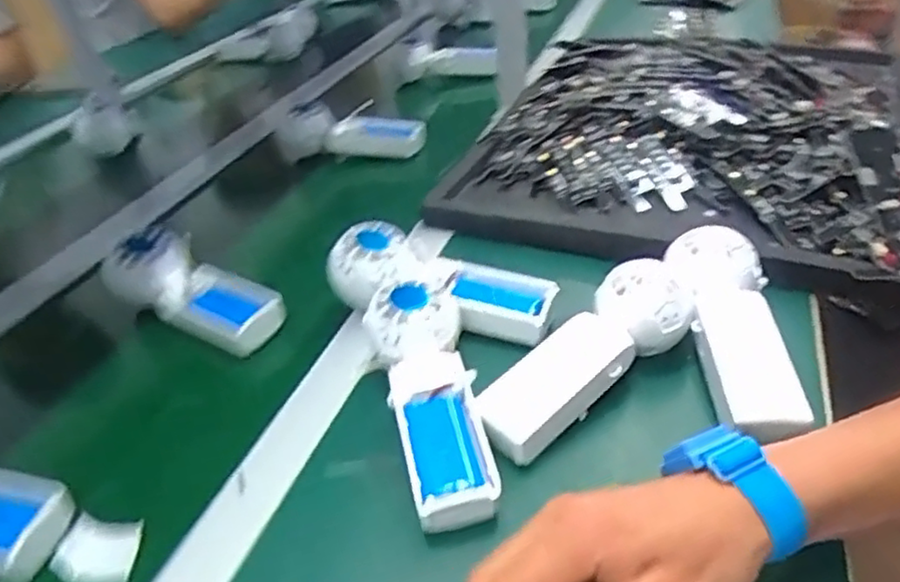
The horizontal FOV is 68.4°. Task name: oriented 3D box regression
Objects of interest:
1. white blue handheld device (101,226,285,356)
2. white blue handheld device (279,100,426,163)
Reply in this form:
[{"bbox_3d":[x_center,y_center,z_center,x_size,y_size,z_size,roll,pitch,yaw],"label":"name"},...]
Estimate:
[{"bbox_3d":[-0.212,-0.006,0.544,0.163,0.046,0.062,19,43,31],"label":"white blue handheld device"},{"bbox_3d":[-0.125,-0.194,0.807,0.191,0.069,0.067,-2,36,7],"label":"white blue handheld device"}]

